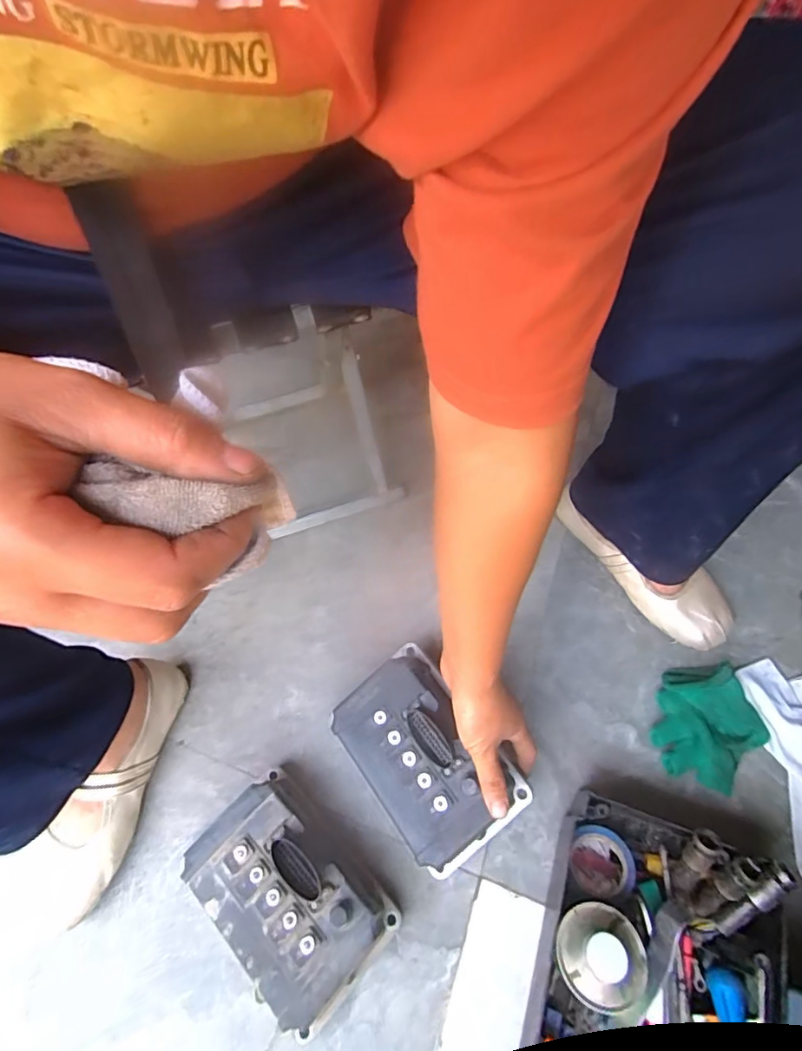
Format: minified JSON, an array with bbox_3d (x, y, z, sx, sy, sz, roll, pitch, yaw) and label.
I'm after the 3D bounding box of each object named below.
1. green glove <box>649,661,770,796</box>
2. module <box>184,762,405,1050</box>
[{"bbox_3d":[0.324,0.206,0.541,0.102,0.044,0.127,15,63,12],"label":"green glove"},{"bbox_3d":[-0.103,0.333,0.471,0.182,0.075,0.112,39,70,22],"label":"module"}]

